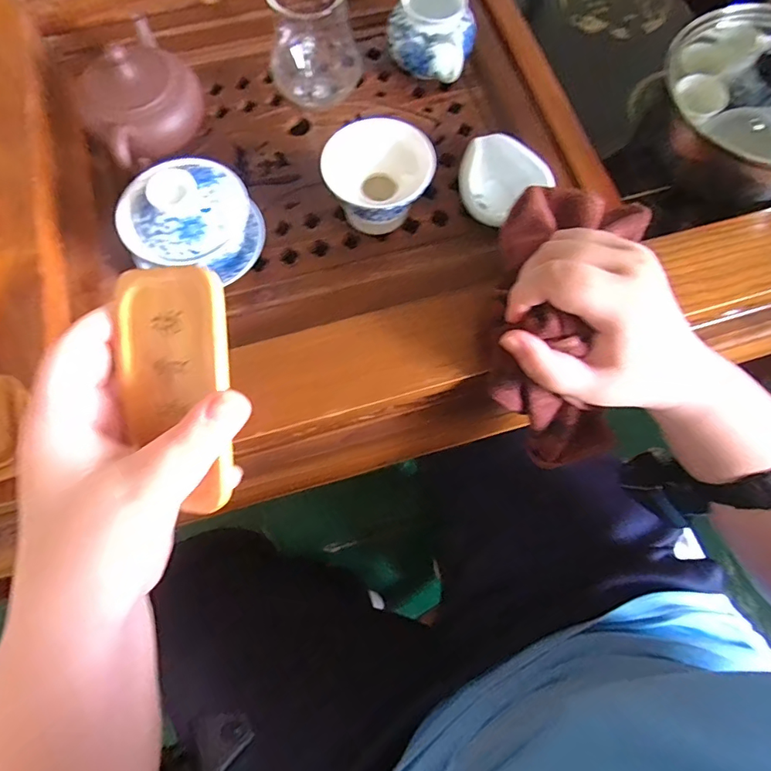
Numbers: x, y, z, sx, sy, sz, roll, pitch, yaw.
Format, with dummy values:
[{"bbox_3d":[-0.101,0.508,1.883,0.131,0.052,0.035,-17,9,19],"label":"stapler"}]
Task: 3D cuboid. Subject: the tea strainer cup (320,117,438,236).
[{"bbox_3d":[-0.005,-0.164,0.394,0.085,0.066,0.077,12,72,4],"label":"tea strainer cup"}]

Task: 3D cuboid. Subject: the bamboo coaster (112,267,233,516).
[{"bbox_3d":[-0.095,0.001,0.212,0.059,0.009,0.104,2,98,20],"label":"bamboo coaster"}]

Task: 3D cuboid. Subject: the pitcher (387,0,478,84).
[{"bbox_3d":[0.047,-0.331,0.450,0.079,0.068,0.074,23,73,7],"label":"pitcher"}]

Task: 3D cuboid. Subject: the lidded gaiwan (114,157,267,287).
[{"bbox_3d":[-0.149,-0.124,0.372,0.097,0.080,0.083,-25,73,-8],"label":"lidded gaiwan"}]

